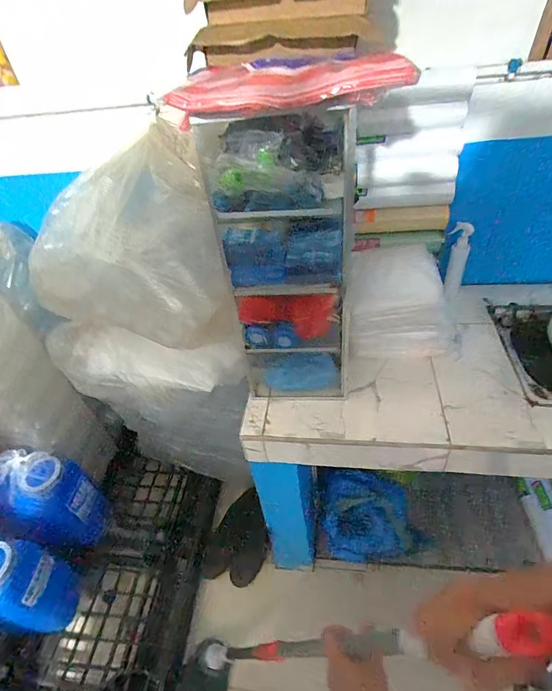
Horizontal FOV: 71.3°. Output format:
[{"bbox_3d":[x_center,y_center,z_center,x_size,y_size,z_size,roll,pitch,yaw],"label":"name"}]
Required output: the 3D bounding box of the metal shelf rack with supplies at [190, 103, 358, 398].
[{"bbox_3d":[0.025,-0.152,0.796,0.231,0.602,0.169,-7,42,1],"label":"metal shelf rack with supplies"}]

